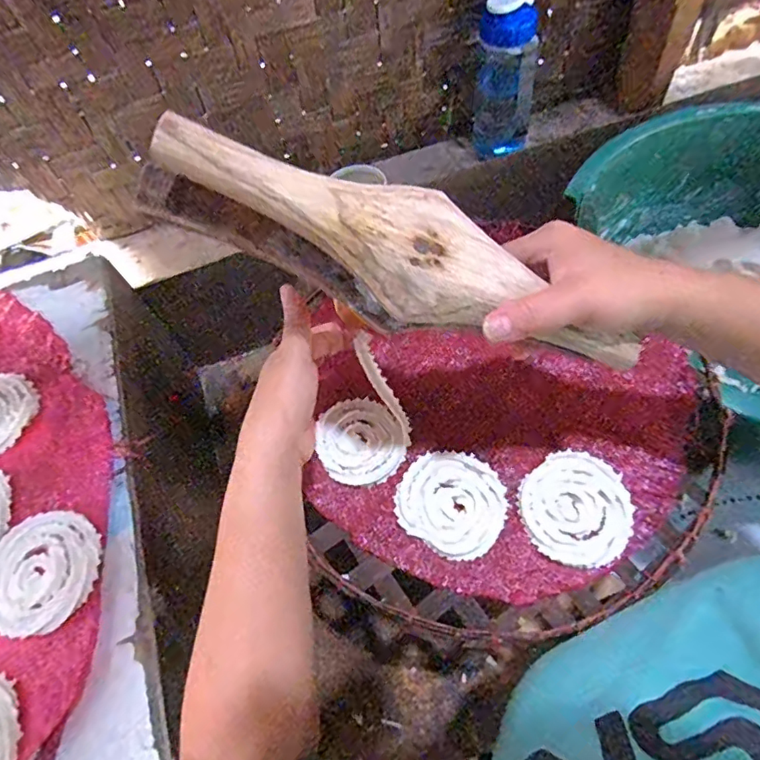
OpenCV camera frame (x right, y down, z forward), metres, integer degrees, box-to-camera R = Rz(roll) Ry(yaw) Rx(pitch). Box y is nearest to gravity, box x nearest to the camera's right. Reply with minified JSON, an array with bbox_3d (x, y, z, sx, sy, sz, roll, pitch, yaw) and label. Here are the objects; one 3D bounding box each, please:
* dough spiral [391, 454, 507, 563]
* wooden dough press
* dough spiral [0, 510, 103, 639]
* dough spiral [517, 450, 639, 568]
[{"bbox_3d":[0.056,0.093,0.406,0.082,0.008,0.076,-3,61,5],"label":"dough spiral"},{"bbox_3d":[0.016,-0.060,0.286,0.277,0.062,0.057,18,61,-10],"label":"wooden dough press"},{"bbox_3d":[-0.241,0.135,0.372,0.078,0.007,0.078,-3,61,5],"label":"dough spiral"},{"bbox_3d":[0.149,0.096,0.394,0.082,0.010,0.081,-3,61,5],"label":"dough spiral"}]

